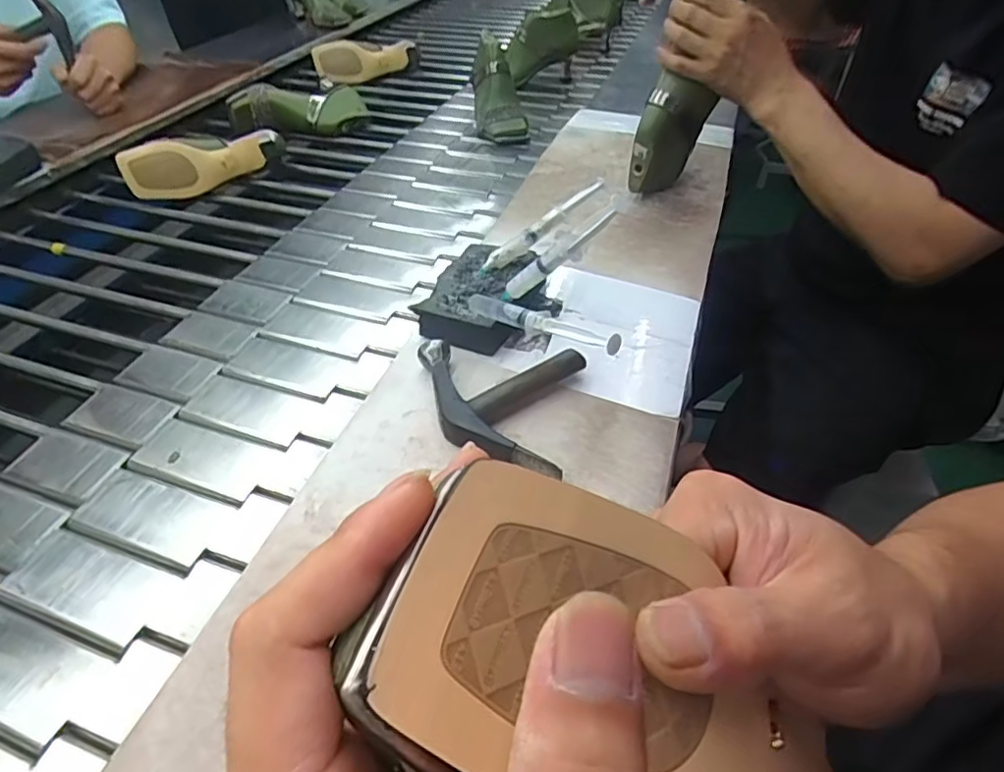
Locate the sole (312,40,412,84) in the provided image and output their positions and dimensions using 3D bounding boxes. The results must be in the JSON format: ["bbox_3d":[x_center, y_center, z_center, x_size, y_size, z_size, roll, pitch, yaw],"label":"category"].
[{"bbox_3d":[-0.294,-0.690,1.272,0.201,0.082,0.036,-9,45,-8],"label":"sole"}]

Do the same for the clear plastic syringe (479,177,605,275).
[{"bbox_3d":[0.038,-0.155,0.578,0.145,0.018,0.017,-38,50,2],"label":"clear plastic syringe"}]

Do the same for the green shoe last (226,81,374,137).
[{"bbox_3d":[-0.357,-0.488,1.058,0.232,0.076,0.074,-13,46,-11],"label":"green shoe last"}]

